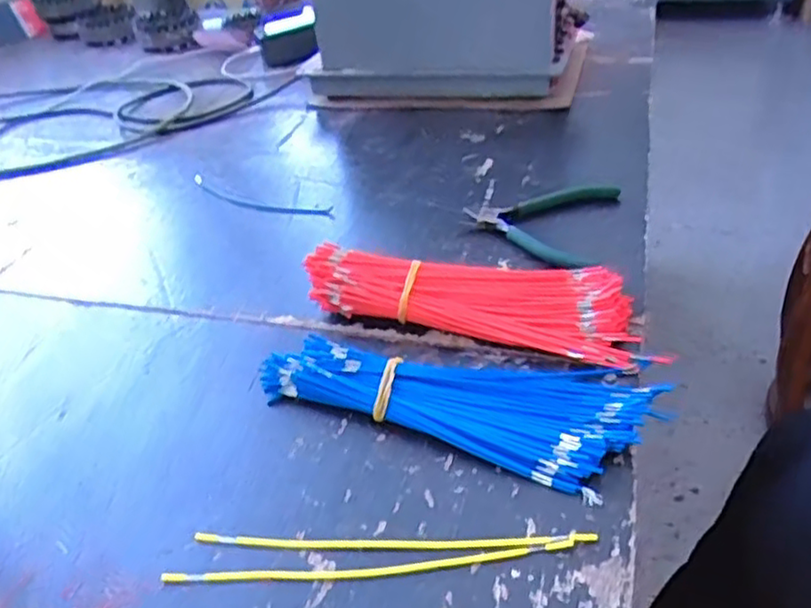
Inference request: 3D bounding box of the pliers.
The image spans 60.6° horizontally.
[{"bbox_3d":[0.118,-0.077,0.637,0.131,0.011,0.132,9,40,21],"label":"pliers"}]

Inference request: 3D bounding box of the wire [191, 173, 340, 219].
[{"bbox_3d":[-0.164,-0.115,0.752,0.214,0.005,0.033,18,44,29],"label":"wire"}]

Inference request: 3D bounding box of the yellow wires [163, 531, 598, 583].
[{"bbox_3d":[-0.017,0.141,0.388,0.233,0.007,0.030,-2,37,7],"label":"yellow wires"}]

